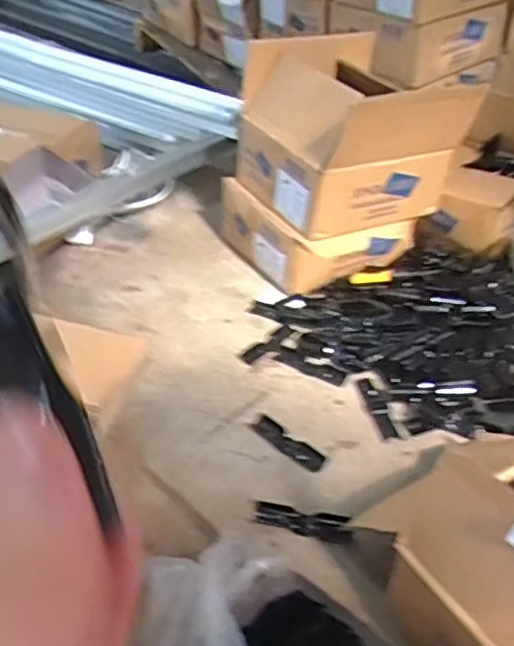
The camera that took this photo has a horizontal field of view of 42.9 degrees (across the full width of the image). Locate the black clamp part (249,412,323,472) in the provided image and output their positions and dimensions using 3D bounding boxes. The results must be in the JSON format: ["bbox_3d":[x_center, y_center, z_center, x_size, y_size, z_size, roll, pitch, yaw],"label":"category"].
[{"bbox_3d":[0.046,0.174,0.955,0.127,0.011,0.034,31,45,32],"label":"black clamp part"}]

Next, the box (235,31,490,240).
[{"bbox_3d":[0.178,-0.337,1.231,0.358,0.292,0.318,-11,39,-17],"label":"box"}]

